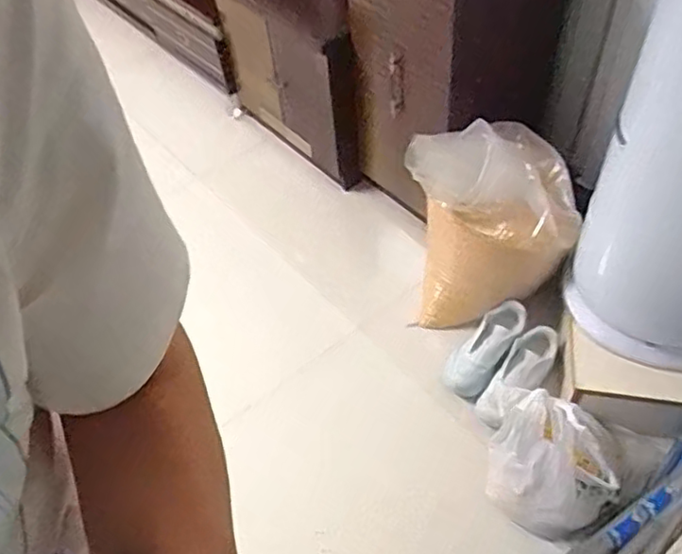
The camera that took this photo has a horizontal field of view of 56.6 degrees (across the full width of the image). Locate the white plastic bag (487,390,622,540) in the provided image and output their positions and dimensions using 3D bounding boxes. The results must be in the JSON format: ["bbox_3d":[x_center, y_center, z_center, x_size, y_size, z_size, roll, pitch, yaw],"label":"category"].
[{"bbox_3d":[0.396,0.353,1.182,0.162,0.248,0.241,-32,54,-19],"label":"white plastic bag"}]

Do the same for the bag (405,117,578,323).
[{"bbox_3d":[0.342,-0.120,1.464,0.350,0.368,0.313,-7,50,1],"label":"bag"}]

